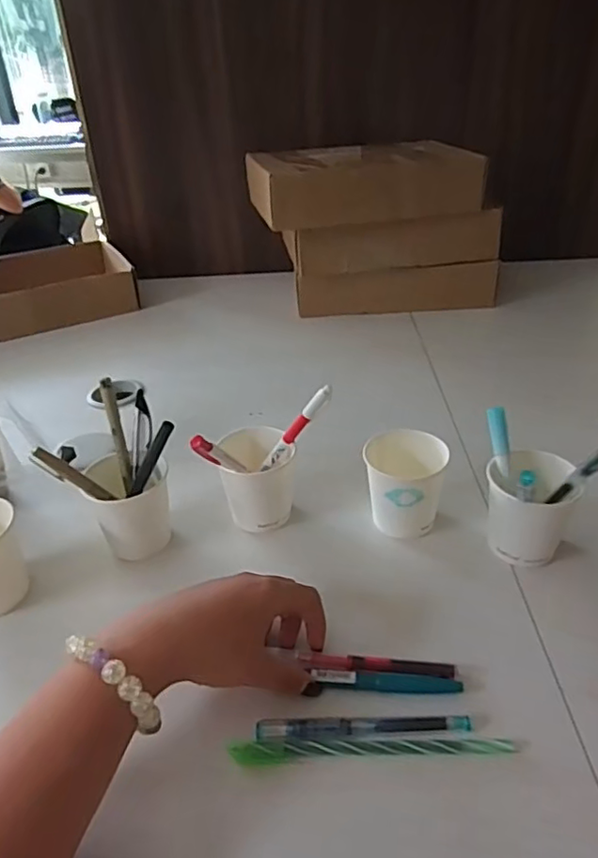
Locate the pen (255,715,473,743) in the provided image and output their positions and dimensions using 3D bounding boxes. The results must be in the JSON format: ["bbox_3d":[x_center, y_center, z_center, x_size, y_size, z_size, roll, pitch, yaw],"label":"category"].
[{"bbox_3d":[0.039,0.181,0.366,0.129,0.007,0.013,-4,34,-1],"label":"pen"}]

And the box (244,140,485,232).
[{"bbox_3d":[0.084,-0.356,0.848,0.303,0.075,0.182,-7,34,-6],"label":"box"}]

